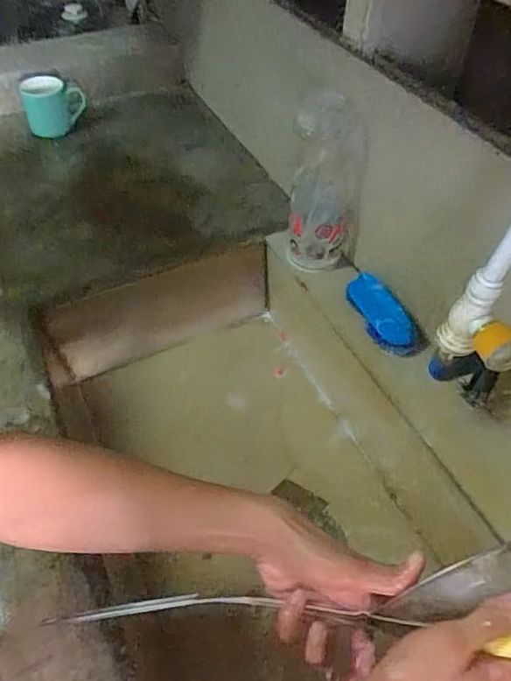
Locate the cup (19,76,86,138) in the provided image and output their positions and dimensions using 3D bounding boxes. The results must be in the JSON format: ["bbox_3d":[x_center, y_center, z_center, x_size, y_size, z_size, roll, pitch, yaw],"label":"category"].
[{"bbox_3d":[-0.398,-0.464,1.049,0.115,0.097,0.074,-19,52,-15],"label":"cup"}]

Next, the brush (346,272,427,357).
[{"bbox_3d":[0.176,-0.037,0.728,0.055,0.029,0.138,-42,62,19],"label":"brush"}]

